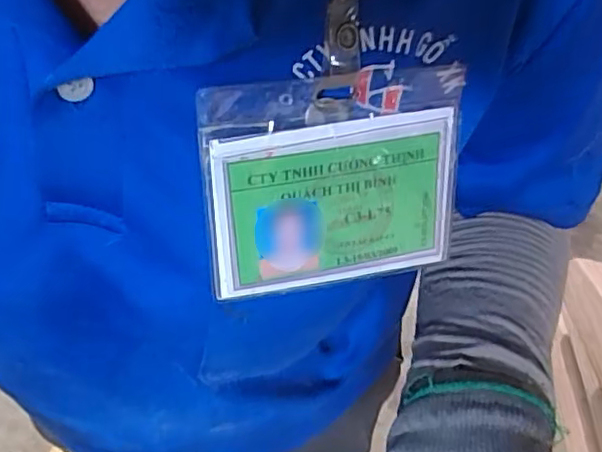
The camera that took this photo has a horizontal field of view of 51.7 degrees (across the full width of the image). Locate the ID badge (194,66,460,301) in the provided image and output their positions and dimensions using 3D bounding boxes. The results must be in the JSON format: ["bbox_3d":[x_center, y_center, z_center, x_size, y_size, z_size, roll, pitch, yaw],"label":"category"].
[{"bbox_3d":[0.011,-0.014,0.237,0.095,0.083,0.006,-9,25,-16],"label":"ID badge"}]

